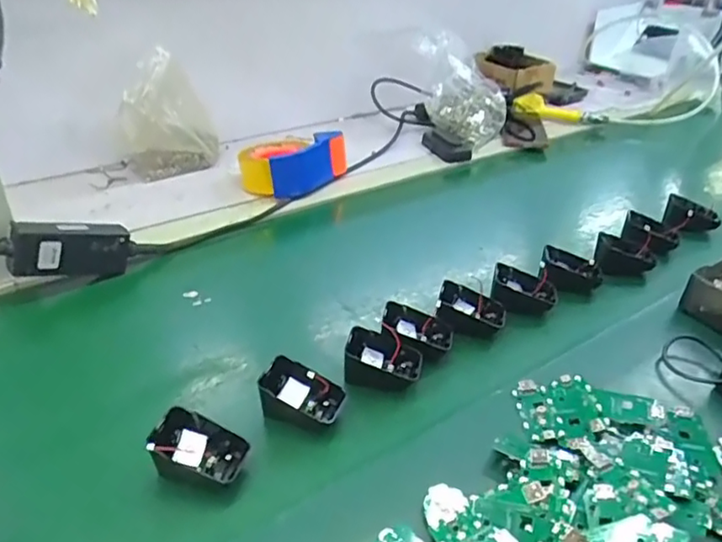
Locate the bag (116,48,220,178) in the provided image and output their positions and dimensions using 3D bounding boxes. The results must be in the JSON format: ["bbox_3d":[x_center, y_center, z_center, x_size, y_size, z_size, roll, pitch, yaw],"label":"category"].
[{"bbox_3d":[-0.287,-0.229,0.880,0.138,0.159,0.107,-8,34,-16],"label":"bag"}]

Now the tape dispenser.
[{"bbox_3d":[-0.104,-0.157,0.872,0.141,0.073,0.103,-24,41,-35],"label":"tape dispenser"}]

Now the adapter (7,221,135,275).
[{"bbox_3d":[-0.307,-0.025,0.633,0.114,0.051,0.030,-1,28,-40],"label":"adapter"}]

